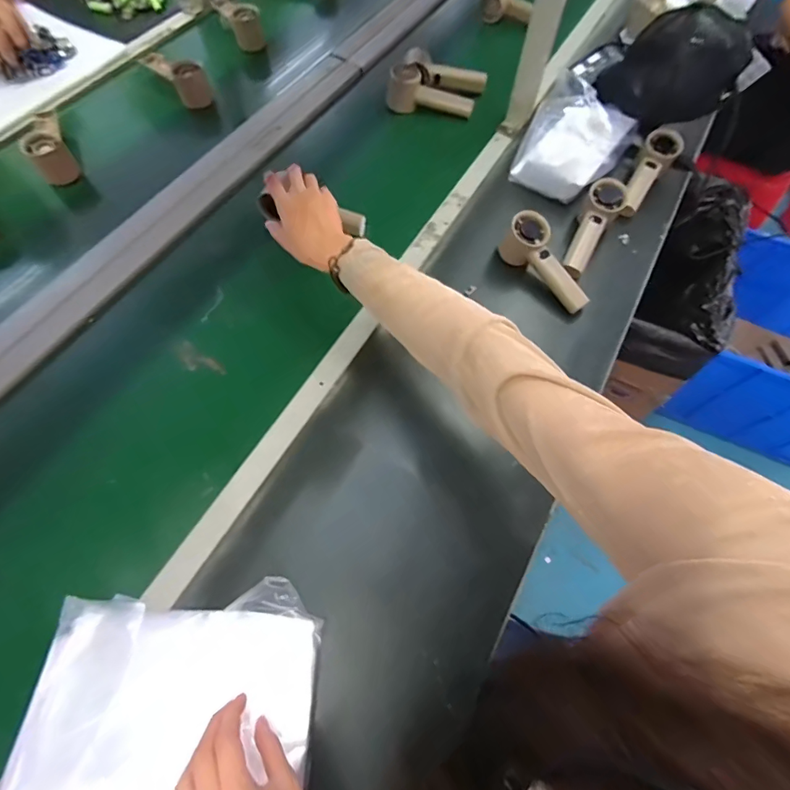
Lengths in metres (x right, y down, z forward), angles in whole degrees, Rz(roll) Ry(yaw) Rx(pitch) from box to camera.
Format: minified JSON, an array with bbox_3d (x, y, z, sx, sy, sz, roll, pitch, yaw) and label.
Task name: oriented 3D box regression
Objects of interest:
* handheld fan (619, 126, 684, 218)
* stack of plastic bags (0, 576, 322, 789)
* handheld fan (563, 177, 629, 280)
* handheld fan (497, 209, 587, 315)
[{"bbox_3d":[0.416,-0.364,0.713,0.057,0.044,0.174,31,82,10],"label":"handheld fan"},{"bbox_3d":[-0.200,0.312,0.368,0.239,0.025,0.277,10,64,-9],"label":"stack of plastic bags"},{"bbox_3d":[0.300,-0.249,0.656,0.055,0.040,0.166,27,85,8],"label":"handheld fan"},{"bbox_3d":[0.219,-0.187,0.631,0.050,0.059,0.159,-36,88,-16],"label":"handheld fan"}]

